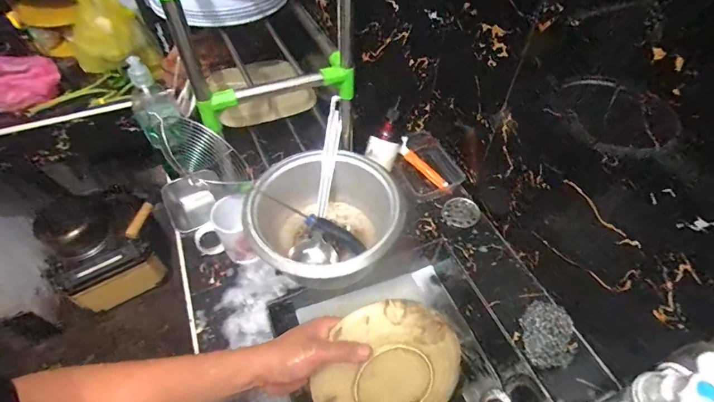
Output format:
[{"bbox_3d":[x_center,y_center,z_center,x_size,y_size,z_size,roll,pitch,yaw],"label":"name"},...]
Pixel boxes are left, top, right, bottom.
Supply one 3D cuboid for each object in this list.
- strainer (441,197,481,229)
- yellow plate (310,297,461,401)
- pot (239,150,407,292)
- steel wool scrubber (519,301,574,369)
[{"bbox_3d":[0.208,0.022,0.767,0.068,0.010,0.072,0,51,0],"label":"strainer"},{"bbox_3d":[0.044,0.209,0.457,0.169,0.021,0.175,31,89,-16],"label":"yellow plate"},{"bbox_3d":[-0.055,0.039,0.672,0.238,0.127,0.244,0,51,0],"label":"pot"},{"bbox_3d":[0.294,0.206,0.597,0.075,0.036,0.101,15,53,11],"label":"steel wool scrubber"}]

